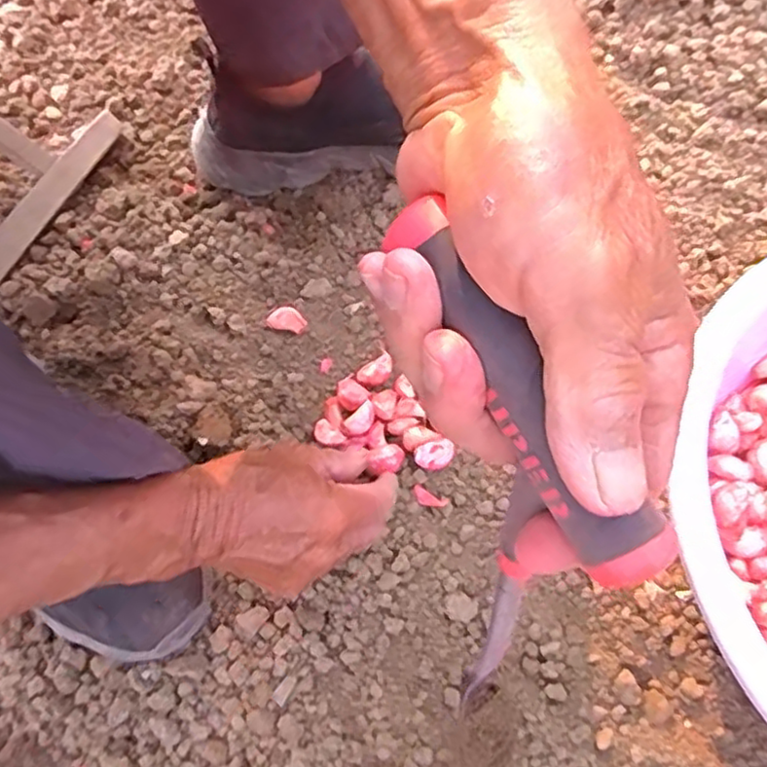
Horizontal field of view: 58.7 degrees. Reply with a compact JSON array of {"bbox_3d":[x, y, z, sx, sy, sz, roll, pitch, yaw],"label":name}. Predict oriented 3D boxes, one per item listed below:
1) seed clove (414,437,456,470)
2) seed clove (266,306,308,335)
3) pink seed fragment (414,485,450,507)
[{"bbox_3d":[0.036,0.052,0.490,0.028,0.016,0.019,-21,69,-7],"label":"seed clove"},{"bbox_3d":[-0.076,-0.049,0.534,0.032,0.015,0.017,10,69,6],"label":"seed clove"},{"bbox_3d":[0.033,0.083,0.488,0.026,0.004,0.011,24,71,11],"label":"pink seed fragment"}]

